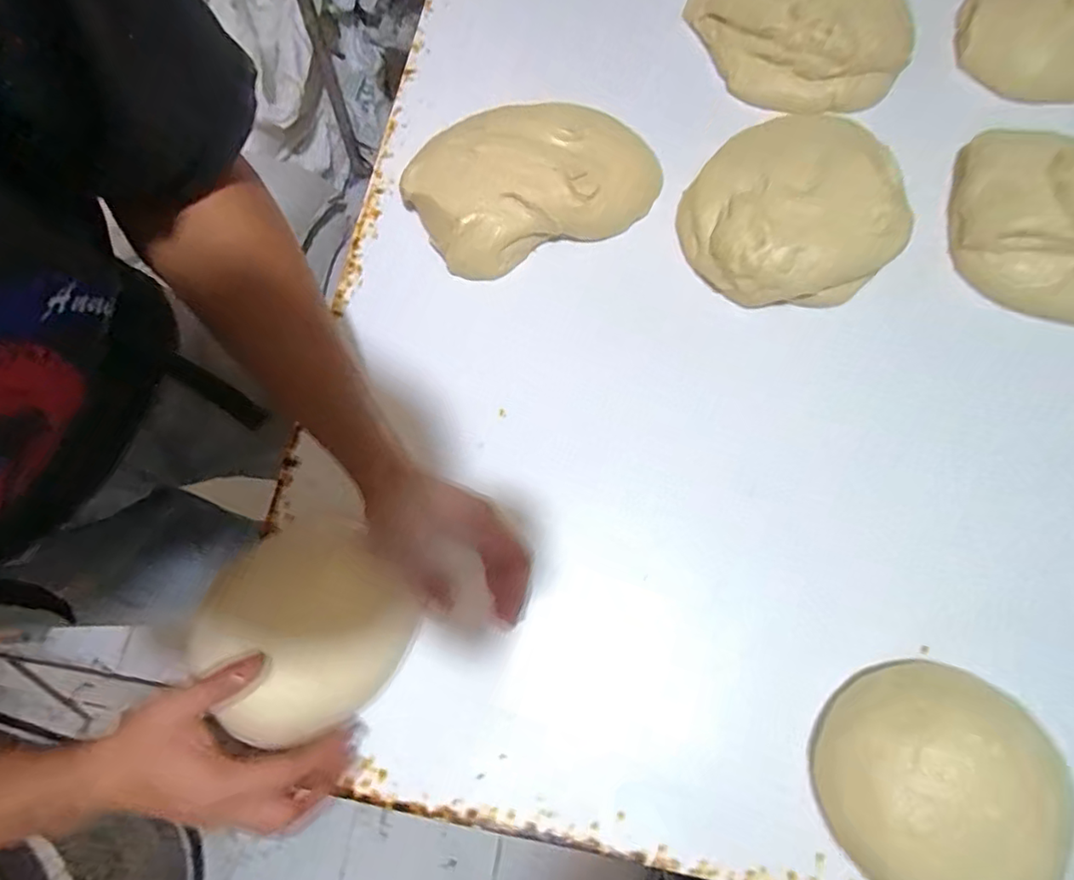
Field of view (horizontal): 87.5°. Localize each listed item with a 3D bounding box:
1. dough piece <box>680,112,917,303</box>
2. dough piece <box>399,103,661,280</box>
[{"bbox_3d":[0.238,-0.222,0.542,0.176,0.071,0.189,-1,74,3],"label":"dough piece"},{"bbox_3d":[-0.005,-0.258,0.575,0.251,0.070,0.151,-14,73,-1],"label":"dough piece"}]

